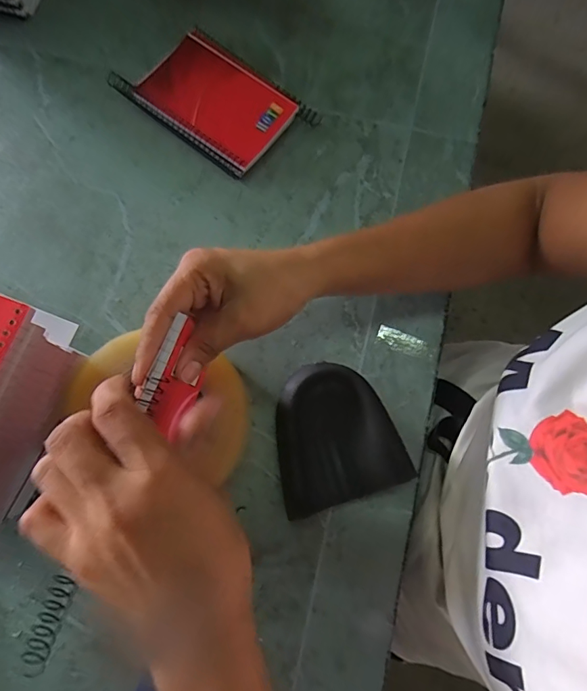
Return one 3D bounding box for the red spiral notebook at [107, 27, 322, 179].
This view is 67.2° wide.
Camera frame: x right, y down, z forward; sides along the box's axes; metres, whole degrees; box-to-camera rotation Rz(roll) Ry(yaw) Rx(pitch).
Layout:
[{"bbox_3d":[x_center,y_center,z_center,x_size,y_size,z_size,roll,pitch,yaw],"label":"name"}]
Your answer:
[{"bbox_3d":[-0.070,-0.224,0.401,0.152,0.020,0.094,38,82,8],"label":"red spiral notebook"}]

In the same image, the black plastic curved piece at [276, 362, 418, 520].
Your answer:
[{"bbox_3d":[0.031,0.067,0.347,0.094,0.027,0.104,-17,79,-2],"label":"black plastic curved piece"}]

